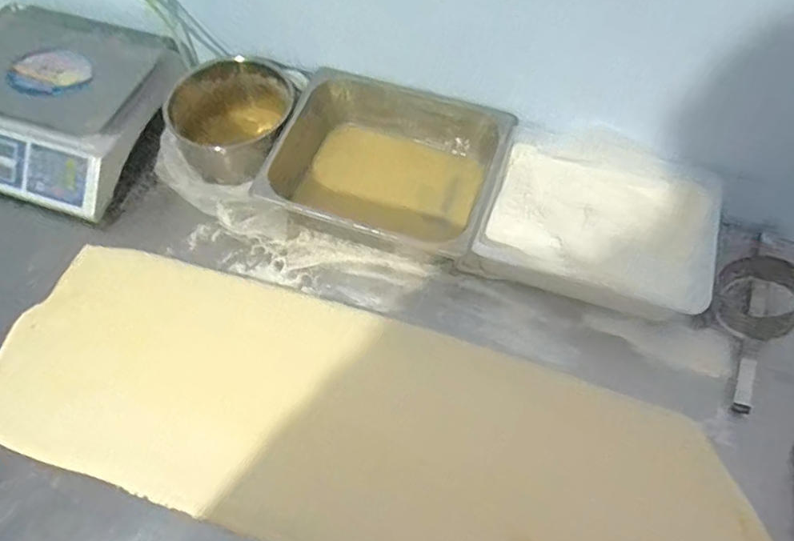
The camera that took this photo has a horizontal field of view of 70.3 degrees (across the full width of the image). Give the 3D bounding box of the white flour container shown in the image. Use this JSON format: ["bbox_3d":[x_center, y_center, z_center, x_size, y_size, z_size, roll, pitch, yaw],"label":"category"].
[{"bbox_3d":[0.281,-0.060,0.805,0.309,0.081,0.264,21,63,13],"label":"white flour container"}]

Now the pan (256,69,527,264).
[{"bbox_3d":[-0.016,-0.145,0.875,0.329,0.139,0.262,16,62,11],"label":"pan"}]

